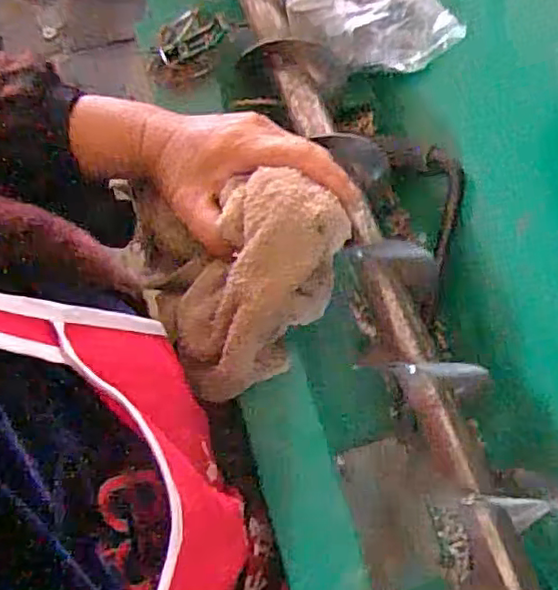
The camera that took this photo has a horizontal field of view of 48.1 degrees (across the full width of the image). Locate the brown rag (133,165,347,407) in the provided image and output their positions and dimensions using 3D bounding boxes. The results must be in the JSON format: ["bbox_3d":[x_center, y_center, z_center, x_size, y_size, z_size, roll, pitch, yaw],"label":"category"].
[{"bbox_3d":[-0.021,-0.017,0.379,0.117,0.099,0.121,-24,77,-7],"label":"brown rag"}]

